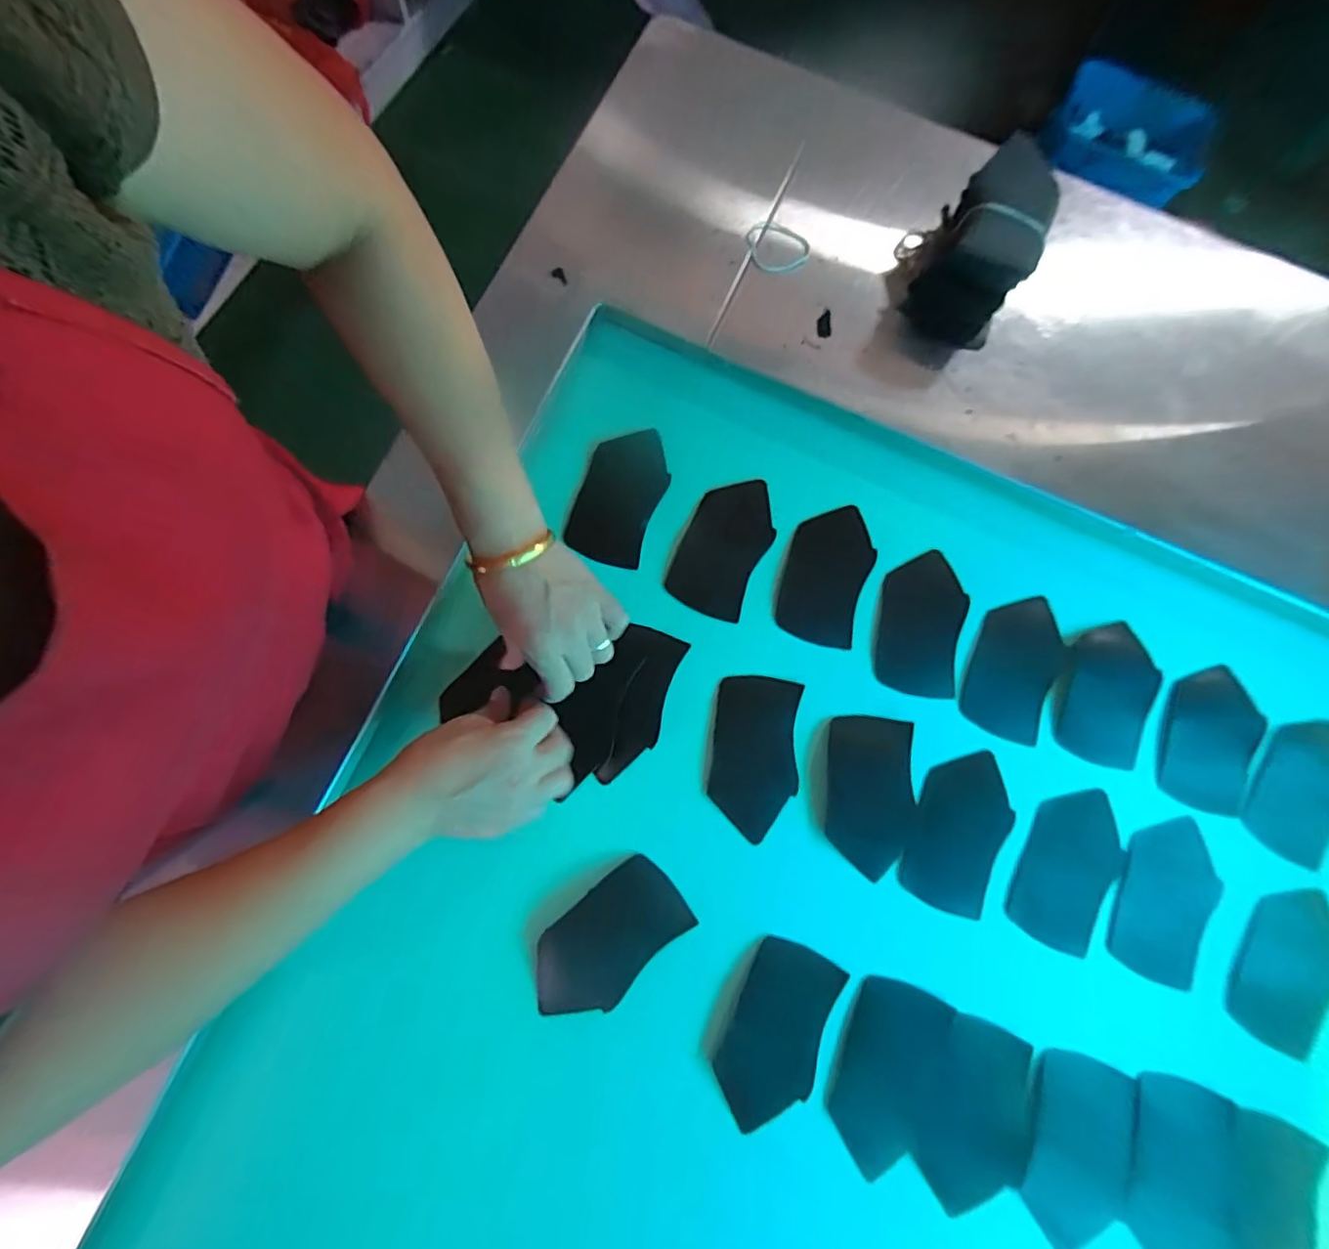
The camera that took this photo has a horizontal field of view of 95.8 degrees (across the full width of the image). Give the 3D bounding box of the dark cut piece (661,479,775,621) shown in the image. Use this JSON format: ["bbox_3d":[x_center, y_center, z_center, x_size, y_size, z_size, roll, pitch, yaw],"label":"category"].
[{"bbox_3d":[0.053,-0.071,0.536,0.072,0.006,0.126,23,82,8],"label":"dark cut piece"}]

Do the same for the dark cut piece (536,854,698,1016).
[{"bbox_3d":[-0.044,0.239,0.455,0.124,0.022,0.068,-39,83,-7],"label":"dark cut piece"}]

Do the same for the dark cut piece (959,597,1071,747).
[{"bbox_3d":[0.312,0.038,0.531,0.080,0.004,0.125,23,79,-1],"label":"dark cut piece"}]

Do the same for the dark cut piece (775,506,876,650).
[{"bbox_3d":[0.145,-0.045,0.536,0.071,0.004,0.124,17,83,5],"label":"dark cut piece"}]

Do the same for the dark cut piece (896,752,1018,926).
[{"bbox_3d":[0.241,0.168,0.491,0.071,0.009,0.126,23,80,3],"label":"dark cut piece"}]

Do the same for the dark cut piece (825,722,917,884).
[{"bbox_3d":[0.171,0.141,0.498,0.070,0.005,0.123,6,80,0],"label":"dark cut piece"}]

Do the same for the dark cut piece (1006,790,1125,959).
[{"bbox_3d":[0.334,0.200,0.495,0.073,0.006,0.126,28,80,4],"label":"dark cut piece"}]

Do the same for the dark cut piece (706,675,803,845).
[{"bbox_3d":[0.075,0.109,0.501,0.069,0.004,0.128,7,77,4],"label":"dark cut piece"}]

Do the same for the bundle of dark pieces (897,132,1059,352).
[{"bbox_3d":[0.290,-0.339,0.544,0.083,0.076,0.153,29,80,4],"label":"bundle of dark pieces"}]

